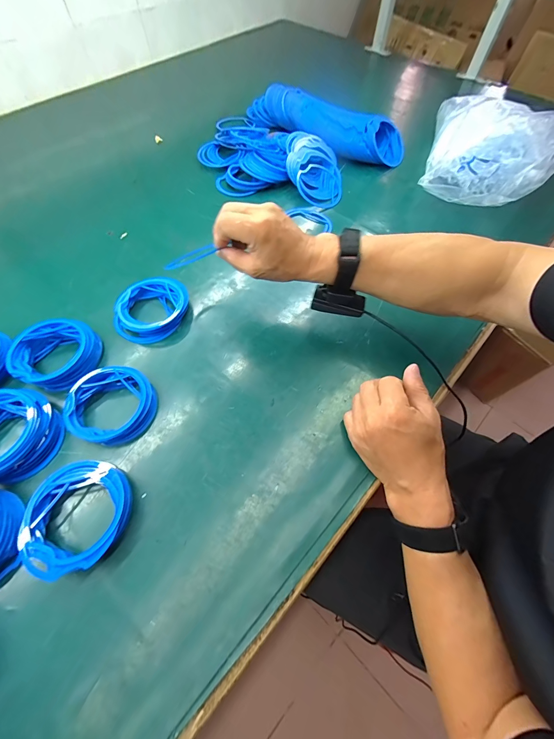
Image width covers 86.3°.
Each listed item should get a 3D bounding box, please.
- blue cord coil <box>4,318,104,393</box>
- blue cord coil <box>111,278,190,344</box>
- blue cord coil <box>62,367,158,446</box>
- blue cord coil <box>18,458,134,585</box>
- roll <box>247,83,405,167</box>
[{"bbox_3d":[-0.296,-0.023,0.400,0.095,0.038,0.102,20,64,11],"label":"blue cord coil"},{"bbox_3d":[-0.185,-0.088,0.440,0.097,0.026,0.103,0,62,0],"label":"blue cord coil"},{"bbox_3d":[-0.205,0.043,0.368,0.098,0.026,0.095,0,62,0],"label":"blue cord coil"},{"bbox_3d":[-0.206,0.150,0.308,0.097,0.027,0.104,0,62,0],"label":"blue cord coil"},{"bbox_3d":[0.108,-0.567,0.680,0.384,0.071,0.126,36,68,18],"label":"roll"}]

